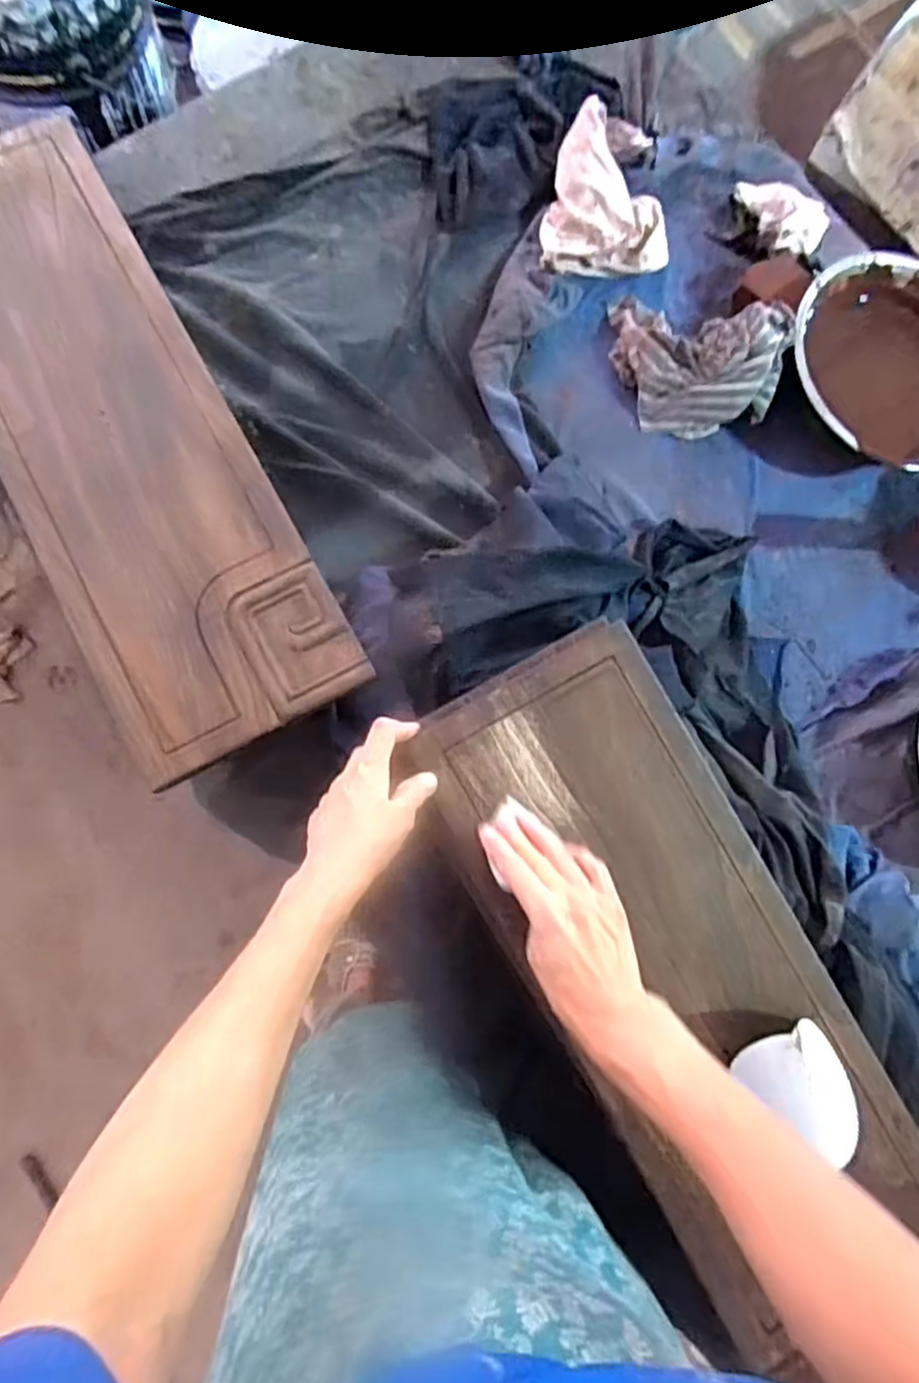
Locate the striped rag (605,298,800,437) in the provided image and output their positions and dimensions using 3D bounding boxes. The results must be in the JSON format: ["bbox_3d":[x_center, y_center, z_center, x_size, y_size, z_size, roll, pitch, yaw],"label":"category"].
[{"bbox_3d":[0.261,-0.371,0.717,0.181,0.077,0.146,14,80,-5],"label":"striped rag"}]

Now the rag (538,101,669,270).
[{"bbox_3d":[0.165,-0.570,0.738,0.146,0.064,0.164,-4,82,-8],"label":"rag"}]

